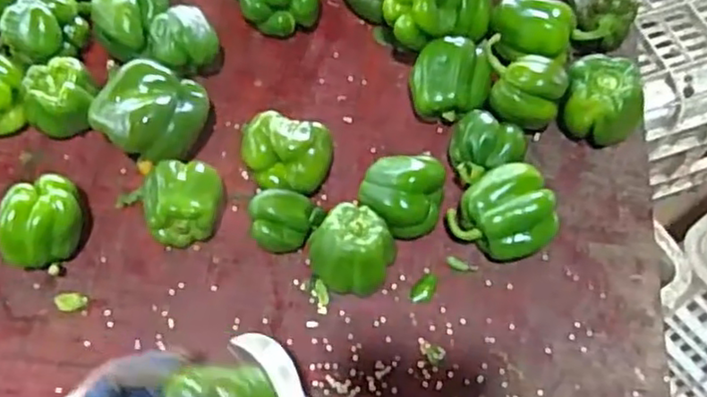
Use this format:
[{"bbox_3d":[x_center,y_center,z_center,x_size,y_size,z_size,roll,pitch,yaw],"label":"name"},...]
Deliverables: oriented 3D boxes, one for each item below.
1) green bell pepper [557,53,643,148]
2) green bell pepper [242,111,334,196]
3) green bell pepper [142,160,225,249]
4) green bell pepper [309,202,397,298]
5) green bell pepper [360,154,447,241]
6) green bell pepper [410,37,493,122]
[{"bbox_3d":[0.249,-0.093,0.666,0.079,0.082,0.068,31,67,14],"label":"green bell pepper"},{"bbox_3d":[-0.066,-0.041,0.634,0.086,0.065,0.074,8,63,3],"label":"green bell pepper"},{"bbox_3d":[-0.160,0.007,0.617,0.074,0.054,0.071,1,63,0],"label":"green bell pepper"},{"bbox_3d":[-0.001,0.049,0.593,0.070,0.065,0.072,33,67,15],"label":"green bell pepper"},{"bbox_3d":[0.045,-0.001,0.614,0.074,0.069,0.079,0,63,-1],"label":"green bell pepper"},{"bbox_3d":[0.099,-0.115,0.672,0.079,0.074,0.071,3,63,1],"label":"green bell pepper"}]

